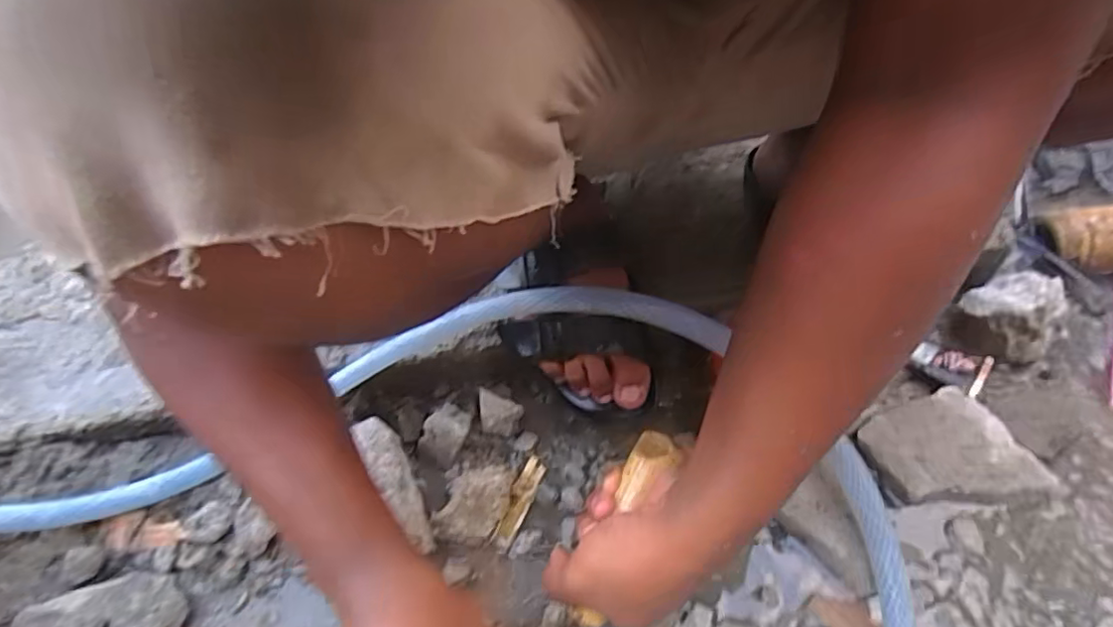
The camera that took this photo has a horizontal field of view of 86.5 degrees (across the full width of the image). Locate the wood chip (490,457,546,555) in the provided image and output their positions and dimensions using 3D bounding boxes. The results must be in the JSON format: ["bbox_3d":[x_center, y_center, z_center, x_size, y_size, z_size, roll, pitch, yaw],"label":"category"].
[{"bbox_3d":[-0.029,0.147,0.463,0.018,0.013,0.073,16,53,18],"label":"wood chip"}]

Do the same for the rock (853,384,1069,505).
[{"bbox_3d":[0.291,0.109,0.442,0.103,0.031,0.088,-18,50,-10],"label":"rock"}]

